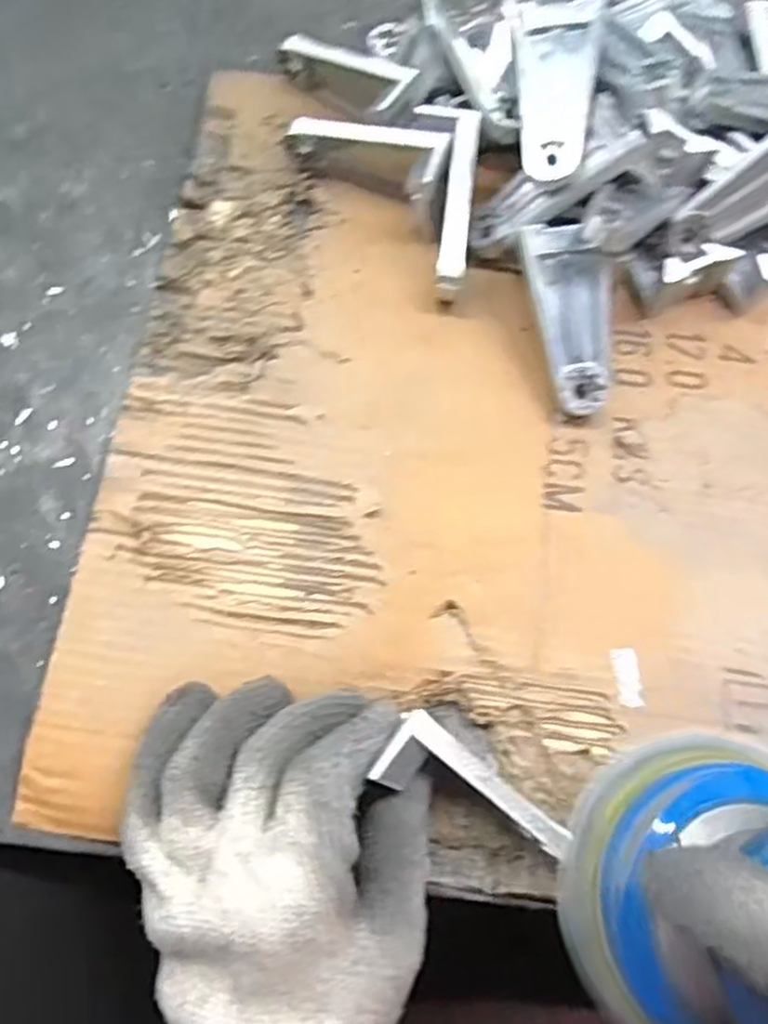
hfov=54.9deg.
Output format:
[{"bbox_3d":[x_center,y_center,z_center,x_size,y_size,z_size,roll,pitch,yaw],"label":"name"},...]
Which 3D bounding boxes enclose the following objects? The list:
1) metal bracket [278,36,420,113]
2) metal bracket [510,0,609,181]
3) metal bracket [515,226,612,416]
[{"bbox_3d":[-0.023,-0.237,0.412,0.086,0.028,0.027,30,72,25],"label":"metal bracket"},{"bbox_3d":[0.084,-0.208,0.363,0.041,0.011,0.085,4,89,0],"label":"metal bracket"},{"bbox_3d":[0.093,-0.094,0.362,0.037,0.012,0.090,-12,93,-6],"label":"metal bracket"}]

